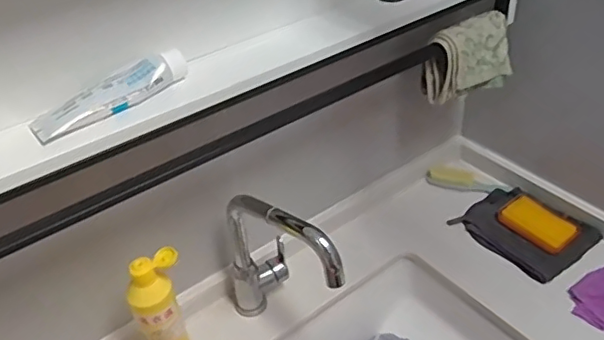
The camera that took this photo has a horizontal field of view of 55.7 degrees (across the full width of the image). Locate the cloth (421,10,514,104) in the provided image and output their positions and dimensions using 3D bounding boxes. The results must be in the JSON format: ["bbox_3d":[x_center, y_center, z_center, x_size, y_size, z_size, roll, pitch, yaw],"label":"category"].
[{"bbox_3d":[0.251,-0.164,0.846,0.133,0.098,0.062,-21,41,-20],"label":"cloth"}]

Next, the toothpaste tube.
[{"bbox_3d":[-0.191,-0.078,0.582,0.165,0.036,0.039,-25,43,-25],"label":"toothpaste tube"}]

